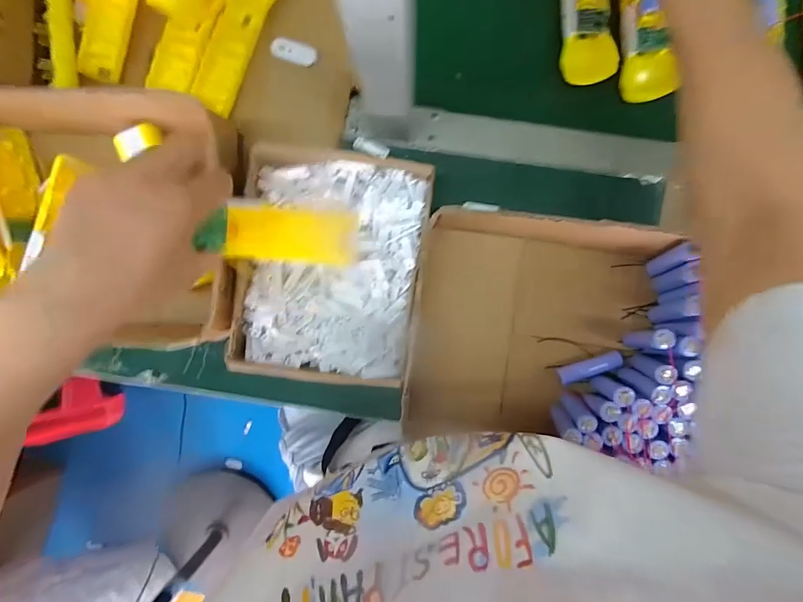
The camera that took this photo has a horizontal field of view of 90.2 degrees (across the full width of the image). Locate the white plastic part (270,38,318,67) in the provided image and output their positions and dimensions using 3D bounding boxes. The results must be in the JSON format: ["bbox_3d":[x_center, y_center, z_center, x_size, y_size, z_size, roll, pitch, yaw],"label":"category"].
[{"bbox_3d":[-0.114,-0.264,0.425,0.049,0.008,0.021,16,93,2],"label":"white plastic part"}]

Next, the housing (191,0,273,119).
[{"bbox_3d":[-0.178,-0.272,0.418,0.045,0.015,0.148,22,93,2],"label":"housing"}]

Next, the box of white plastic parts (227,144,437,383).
[{"bbox_3d":[-0.067,-0.033,0.401,0.168,0.064,0.212,8,92,3],"label":"box of white plastic parts"}]

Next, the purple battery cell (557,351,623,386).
[{"bbox_3d":[0.198,0.070,0.419,0.068,0.019,0.015,-17,91,3],"label":"purple battery cell"}]

